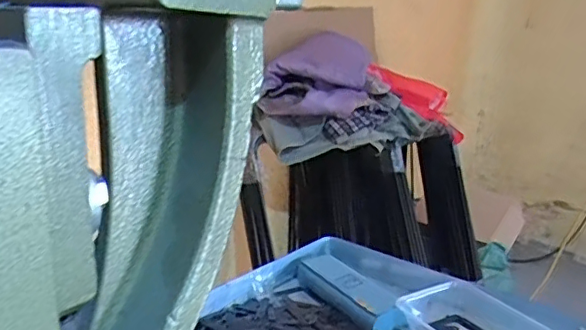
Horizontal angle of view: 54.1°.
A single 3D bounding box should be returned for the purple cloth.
[{"bbox_3d":[0.057,-0.237,1.539,0.295,0.192,0.177,2,17,-2],"label":"purple cloth"}]

